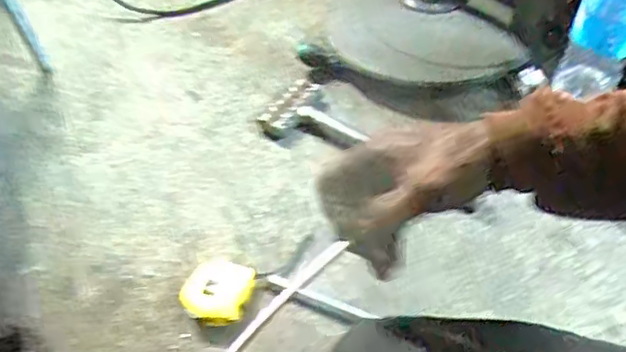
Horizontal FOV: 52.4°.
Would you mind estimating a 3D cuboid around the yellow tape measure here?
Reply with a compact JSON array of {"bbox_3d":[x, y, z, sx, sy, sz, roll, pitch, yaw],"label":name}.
[{"bbox_3d":[-0.111,0.137,0.744,0.074,0.042,0.070,-1,52,1],"label":"yellow tape measure"}]

